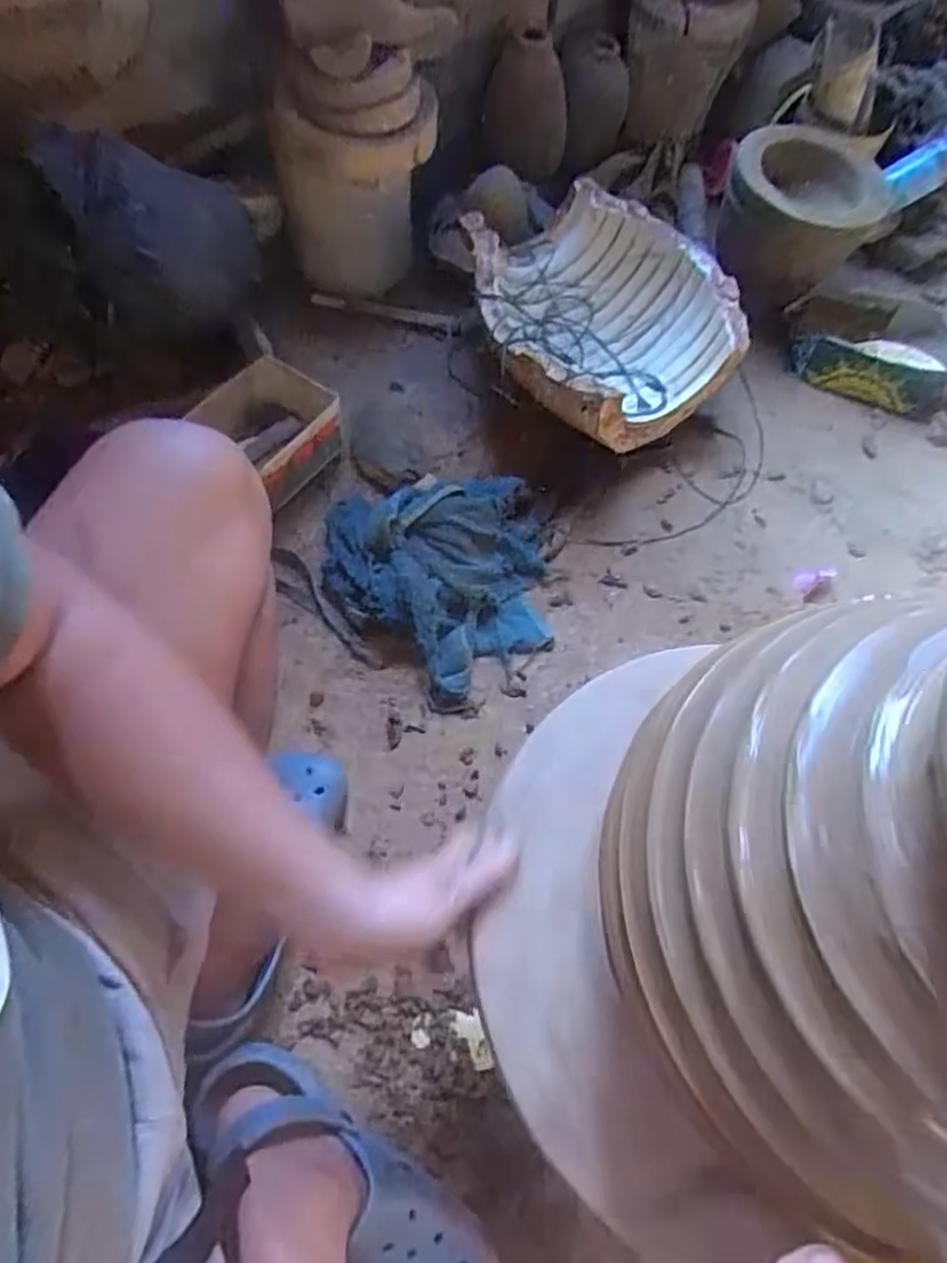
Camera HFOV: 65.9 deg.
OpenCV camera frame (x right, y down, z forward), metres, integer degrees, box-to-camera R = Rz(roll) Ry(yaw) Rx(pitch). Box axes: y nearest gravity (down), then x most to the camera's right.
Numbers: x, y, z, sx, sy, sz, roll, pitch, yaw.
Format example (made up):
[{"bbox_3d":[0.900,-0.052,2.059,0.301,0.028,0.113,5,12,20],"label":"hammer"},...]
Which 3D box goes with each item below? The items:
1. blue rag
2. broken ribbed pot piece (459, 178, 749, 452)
[{"bbox_3d":[-0.036,-0.058,0.856,0.248,0.074,0.264,-10,66,-10],"label":"blue rag"},{"bbox_3d":[0.155,-0.417,0.980,0.303,0.144,0.333,2,65,-4],"label":"broken ribbed pot piece"}]

